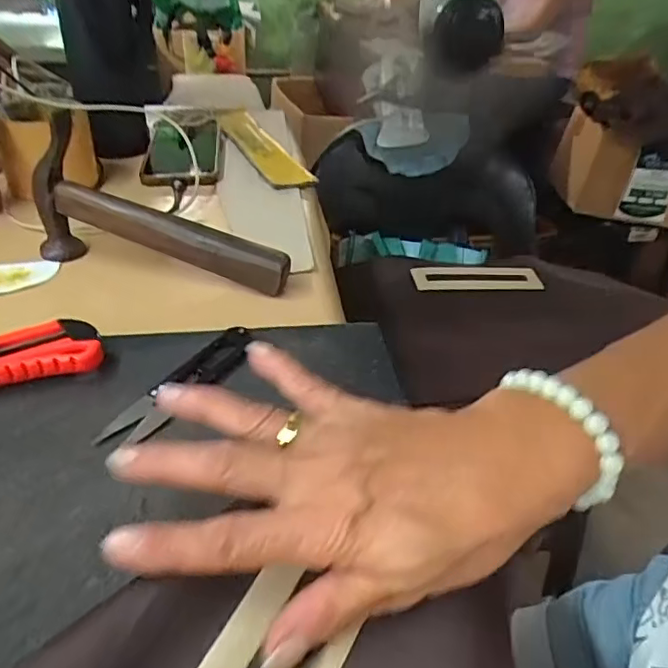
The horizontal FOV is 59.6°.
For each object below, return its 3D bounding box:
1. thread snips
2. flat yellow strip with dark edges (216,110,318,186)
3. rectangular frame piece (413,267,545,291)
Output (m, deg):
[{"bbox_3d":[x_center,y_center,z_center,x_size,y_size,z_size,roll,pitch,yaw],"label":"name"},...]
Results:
[{"bbox_3d":[-0.076,0.025,0.300,0.027,0.009,0.098,23,39,25],"label":"thread snips"},{"bbox_3d":[-0.087,-0.217,0.668,0.044,0.008,0.244,-20,43,-16],"label":"flat yellow strip with dark edges"},{"bbox_3d":[0.174,-0.069,0.705,0.162,0.006,0.041,-2,50,-11],"label":"rectangular frame piece"}]

